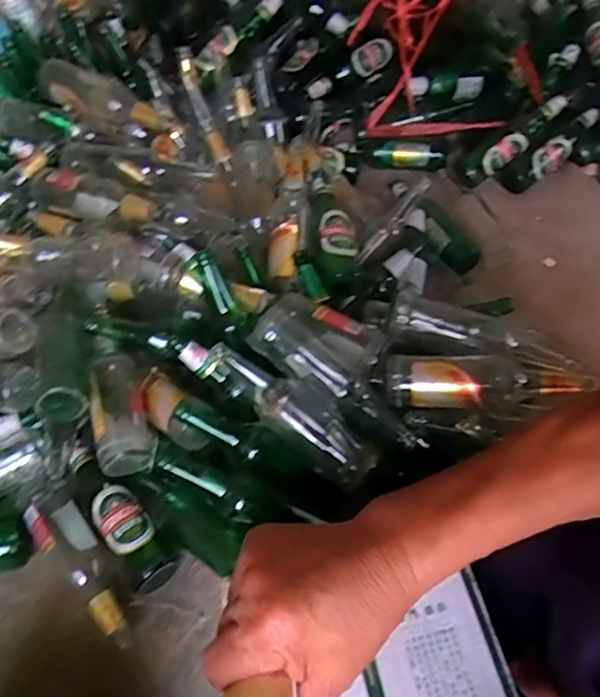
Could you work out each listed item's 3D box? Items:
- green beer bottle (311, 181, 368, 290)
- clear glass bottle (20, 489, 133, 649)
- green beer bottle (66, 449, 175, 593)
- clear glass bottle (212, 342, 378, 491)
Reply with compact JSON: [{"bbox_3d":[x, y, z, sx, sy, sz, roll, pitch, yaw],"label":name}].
[{"bbox_3d":[0.054,-0.189,0.927,0.072,0.068,0.217,-9,57,-5],"label":"green beer bottle"},{"bbox_3d":[-0.285,0.287,0.726,0.066,0.067,0.233,-35,63,-20],"label":"clear glass bottle"},{"bbox_3d":[-0.252,0.217,0.742,0.080,0.061,0.230,-35,63,-20],"label":"green beer bottle"},{"bbox_3d":[-0.007,0.083,0.742,0.260,0.057,0.065,41,65,2],"label":"clear glass bottle"}]

